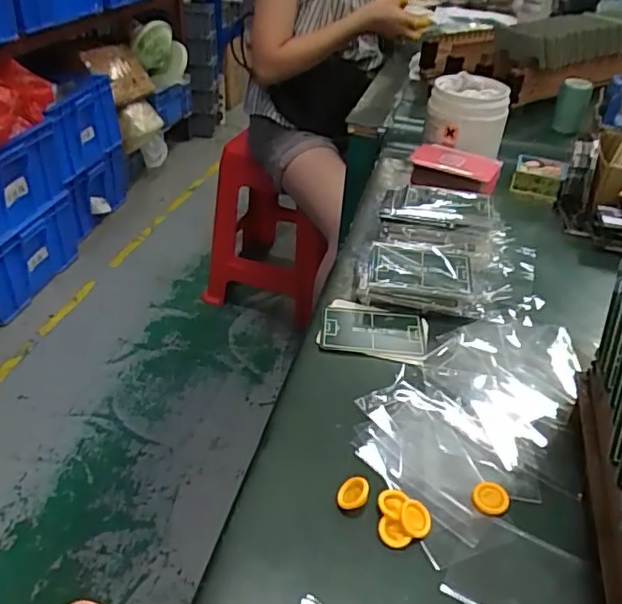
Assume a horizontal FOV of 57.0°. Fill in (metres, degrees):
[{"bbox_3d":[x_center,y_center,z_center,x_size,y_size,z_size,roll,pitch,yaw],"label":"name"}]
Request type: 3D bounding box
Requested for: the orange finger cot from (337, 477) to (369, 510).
[{"bbox_3d":[0.025,0.113,0.338,0.019,0.004,0.018,-8,51,21],"label":"orange finger cot"}]

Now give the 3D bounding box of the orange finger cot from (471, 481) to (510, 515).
[{"bbox_3d":[0.109,0.118,0.345,0.021,0.005,0.019,-11,39,-19],"label":"orange finger cot"}]

